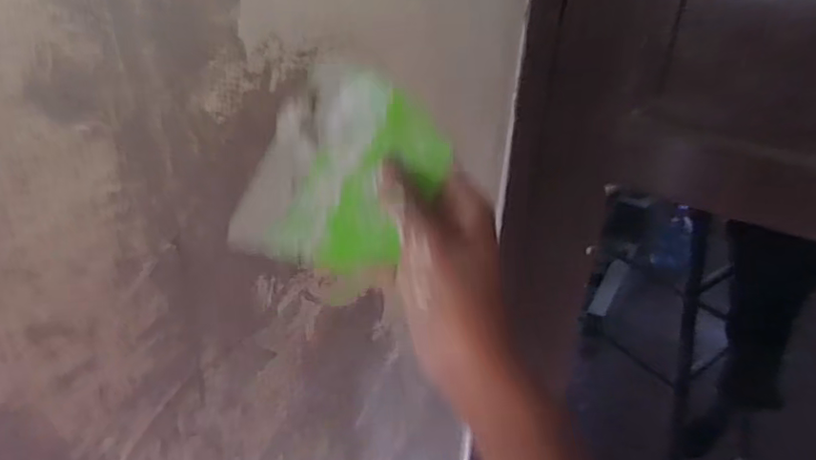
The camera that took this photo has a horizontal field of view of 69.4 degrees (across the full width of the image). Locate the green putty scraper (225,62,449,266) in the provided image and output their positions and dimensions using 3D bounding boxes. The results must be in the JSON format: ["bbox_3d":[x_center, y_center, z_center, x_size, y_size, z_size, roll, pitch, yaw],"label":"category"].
[{"bbox_3d":[-0.037,-0.030,0.337,0.102,0.118,0.008,27,-3,15],"label":"green putty scraper"}]

